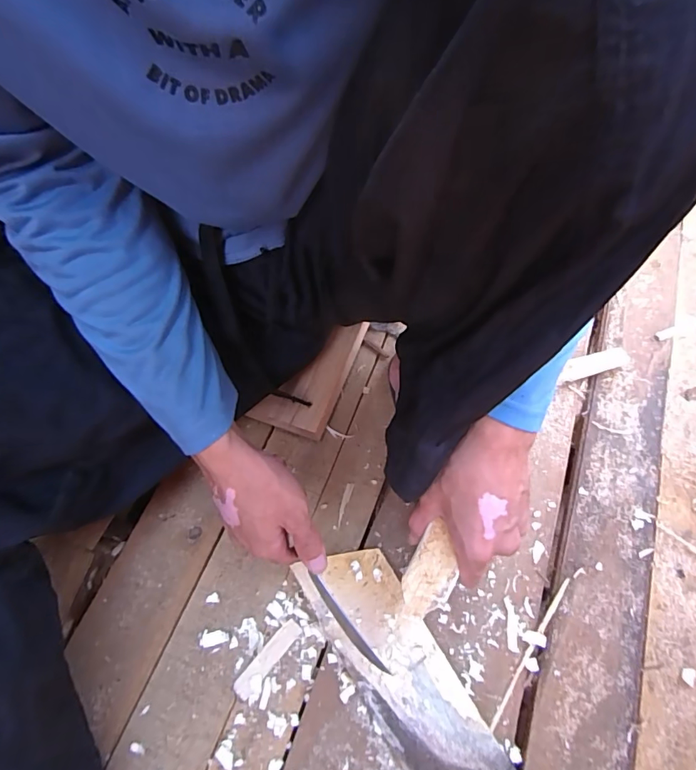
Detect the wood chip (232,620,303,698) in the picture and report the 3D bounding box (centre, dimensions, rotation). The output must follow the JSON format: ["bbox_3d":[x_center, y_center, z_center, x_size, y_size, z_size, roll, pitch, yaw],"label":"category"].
[{"bbox_3d":[-0.079,0.270,0.444,0.018,0.005,0.080,38,70,17],"label":"wood chip"}]

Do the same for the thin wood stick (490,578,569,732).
[{"bbox_3d":[0.182,0.261,0.445,0.007,0.004,0.157,34,69,16],"label":"thin wood stick"}]

